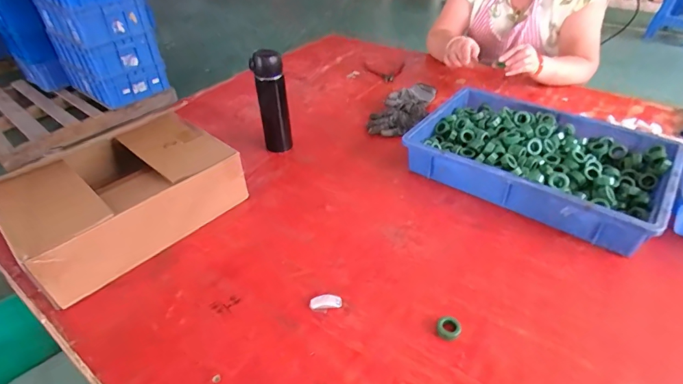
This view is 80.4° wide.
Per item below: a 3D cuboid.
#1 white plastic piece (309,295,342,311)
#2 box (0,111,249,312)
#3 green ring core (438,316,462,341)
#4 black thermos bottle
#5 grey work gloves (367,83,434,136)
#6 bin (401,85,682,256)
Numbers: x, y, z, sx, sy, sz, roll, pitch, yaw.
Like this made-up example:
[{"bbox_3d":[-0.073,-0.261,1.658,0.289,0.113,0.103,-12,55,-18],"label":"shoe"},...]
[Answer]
[{"bbox_3d":[-0.023,0.159,0.581,0.046,0.012,0.018,-9,39,-7],"label":"white plastic piece"},{"bbox_3d":[-0.364,0.006,0.697,0.199,0.134,0.338,30,49,34],"label":"box"},{"bbox_3d":[0.144,0.184,0.543,0.031,0.015,0.031,-2,39,1],"label":"green ring core"},{"bbox_3d":[-0.144,-0.187,0.855,0.059,0.216,0.055,-6,39,-4],"label":"black thermos bottle"},{"bbox_3d":[0.157,-0.214,1.014,0.117,0.036,0.251,13,42,19],"label":"grey work gloves"},{"bbox_3d":[0.374,-0.067,0.784,0.432,0.081,0.312,27,48,31],"label":"bin"}]

